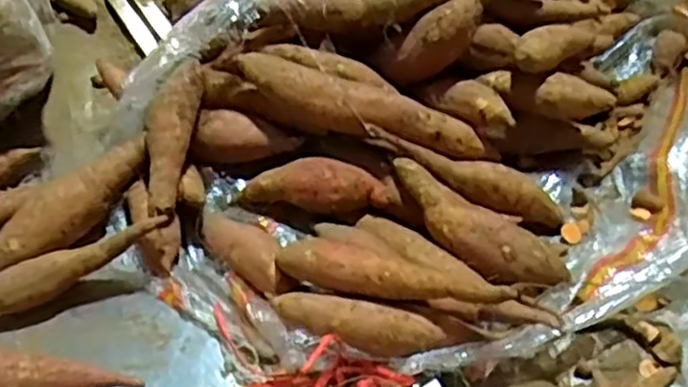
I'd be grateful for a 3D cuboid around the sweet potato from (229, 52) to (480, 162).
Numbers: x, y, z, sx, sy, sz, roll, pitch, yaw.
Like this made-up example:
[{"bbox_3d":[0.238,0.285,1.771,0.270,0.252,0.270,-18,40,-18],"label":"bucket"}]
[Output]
[{"bbox_3d":[0.017,-0.073,0.638,0.234,0.048,0.052,18,52,0],"label":"sweet potato"}]

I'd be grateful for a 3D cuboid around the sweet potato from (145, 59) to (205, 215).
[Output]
[{"bbox_3d":[-0.149,-0.054,0.629,0.037,0.047,0.148,5,71,6],"label":"sweet potato"}]

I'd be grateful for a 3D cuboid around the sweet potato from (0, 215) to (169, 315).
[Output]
[{"bbox_3d":[-0.229,0.061,0.586,0.181,0.029,0.032,-23,53,-2],"label":"sweet potato"}]

